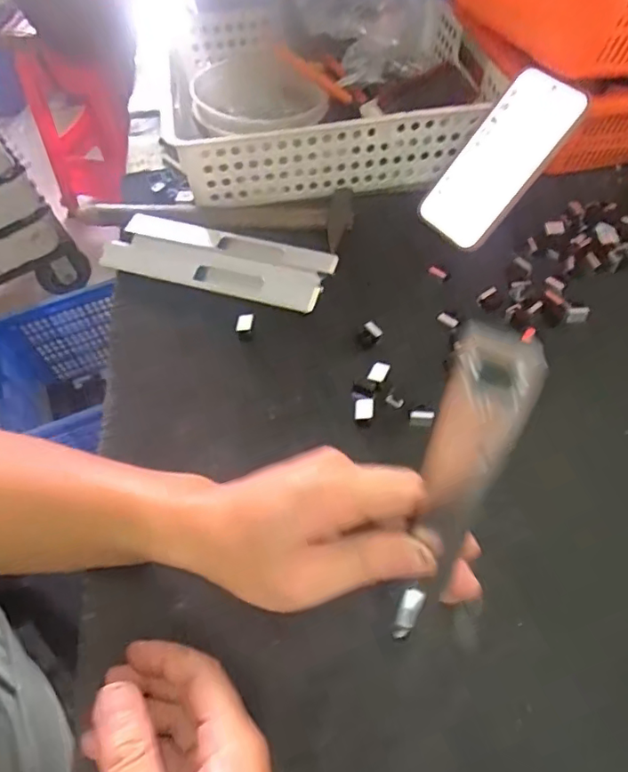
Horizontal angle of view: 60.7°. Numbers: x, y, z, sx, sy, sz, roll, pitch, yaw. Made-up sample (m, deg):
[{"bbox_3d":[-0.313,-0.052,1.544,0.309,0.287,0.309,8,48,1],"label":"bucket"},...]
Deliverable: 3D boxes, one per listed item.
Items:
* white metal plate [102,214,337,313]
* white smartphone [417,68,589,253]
[{"bbox_3d":[-0.089,-0.114,0.499,0.204,0.021,0.069,12,57,12],"label":"white metal plate"},{"bbox_3d":[0.171,-0.208,0.500,0.159,0.013,0.079,-51,58,21],"label":"white smartphone"}]

